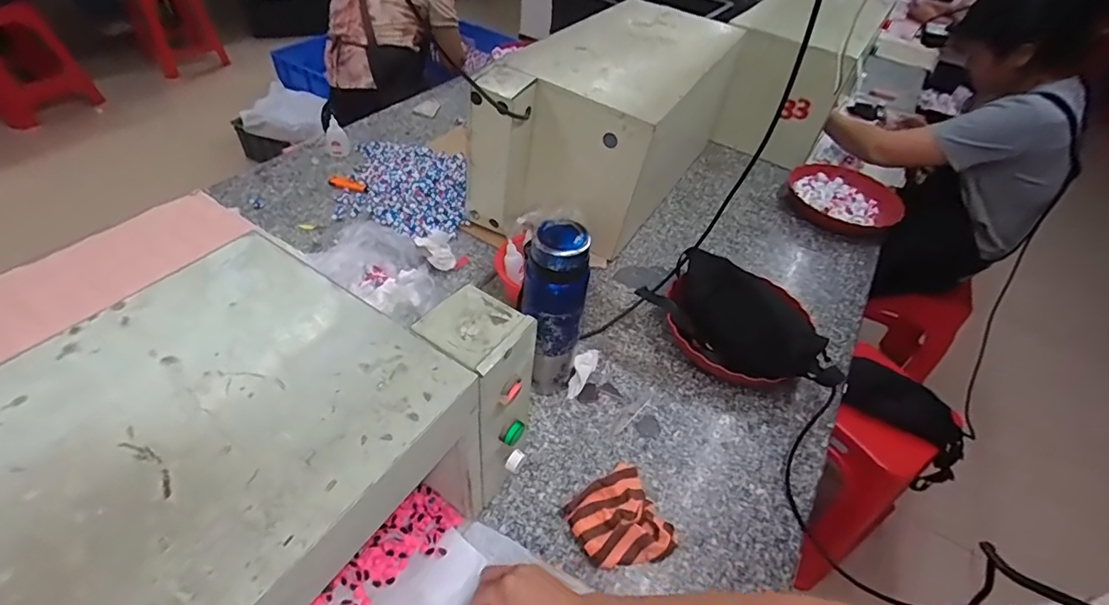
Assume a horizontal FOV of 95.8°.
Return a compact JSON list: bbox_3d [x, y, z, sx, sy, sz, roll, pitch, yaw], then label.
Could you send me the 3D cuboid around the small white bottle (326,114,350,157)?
[{"bbox_3d":[-0.480,-0.363,1.103,0.048,0.072,0.043,-13,49,-19],"label":"small white bottle"}]

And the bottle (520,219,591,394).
[{"bbox_3d":[-0.003,0.022,0.668,0.077,0.274,0.061,8,46,-1],"label":"bottle"}]

